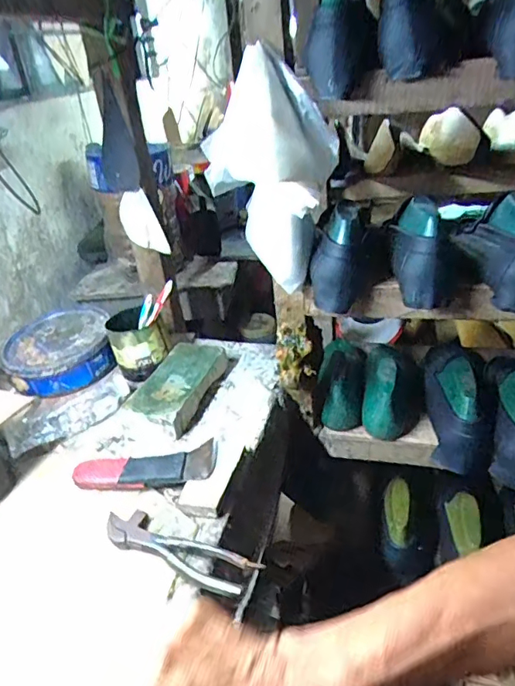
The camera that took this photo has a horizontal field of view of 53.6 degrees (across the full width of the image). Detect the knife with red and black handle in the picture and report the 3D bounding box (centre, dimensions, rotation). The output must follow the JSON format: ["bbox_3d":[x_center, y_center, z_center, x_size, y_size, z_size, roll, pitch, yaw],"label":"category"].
[{"bbox_3d":[-0.140,0.152,0.641,0.176,0.015,0.072,-4,29,4],"label":"knife with red and black handle"}]

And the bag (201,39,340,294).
[{"bbox_3d":[0.020,-0.202,0.627,0.142,0.248,0.087,19,38,38],"label":"bag"}]

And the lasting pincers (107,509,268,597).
[{"bbox_3d":[-0.087,0.214,0.533,0.188,0.022,0.046,12,34,29],"label":"lasting pincers"}]

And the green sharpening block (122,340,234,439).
[{"bbox_3d":[-0.115,0.060,0.770,0.095,0.037,0.201,6,32,21],"label":"green sharpening block"}]

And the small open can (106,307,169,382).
[{"bbox_3d":[-0.197,-0.003,0.827,0.078,0.086,0.092,-17,31,-18],"label":"small open can"}]

